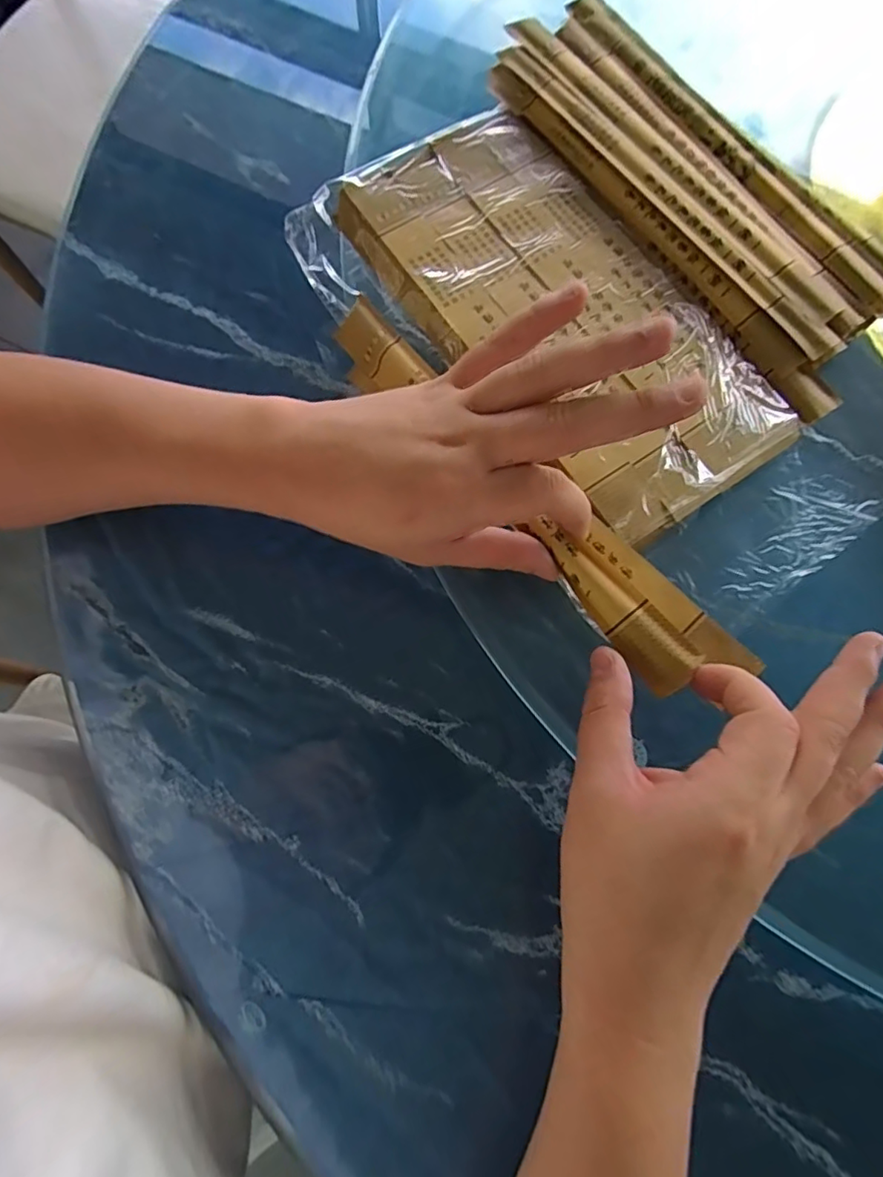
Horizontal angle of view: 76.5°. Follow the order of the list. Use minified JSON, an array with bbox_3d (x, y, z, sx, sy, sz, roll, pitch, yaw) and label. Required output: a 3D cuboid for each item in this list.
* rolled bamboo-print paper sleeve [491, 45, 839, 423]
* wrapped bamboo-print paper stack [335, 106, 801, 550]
[{"bbox_3d":[0.121,-0.209,0.319,0.025,0.016,0.285,-32,78,-10],"label":"rolled bamboo-print paper sleeve"},{"bbox_3d":[0.065,-0.154,0.319,0.124,0.028,0.268,-36,79,-11],"label":"wrapped bamboo-print paper stack"}]

